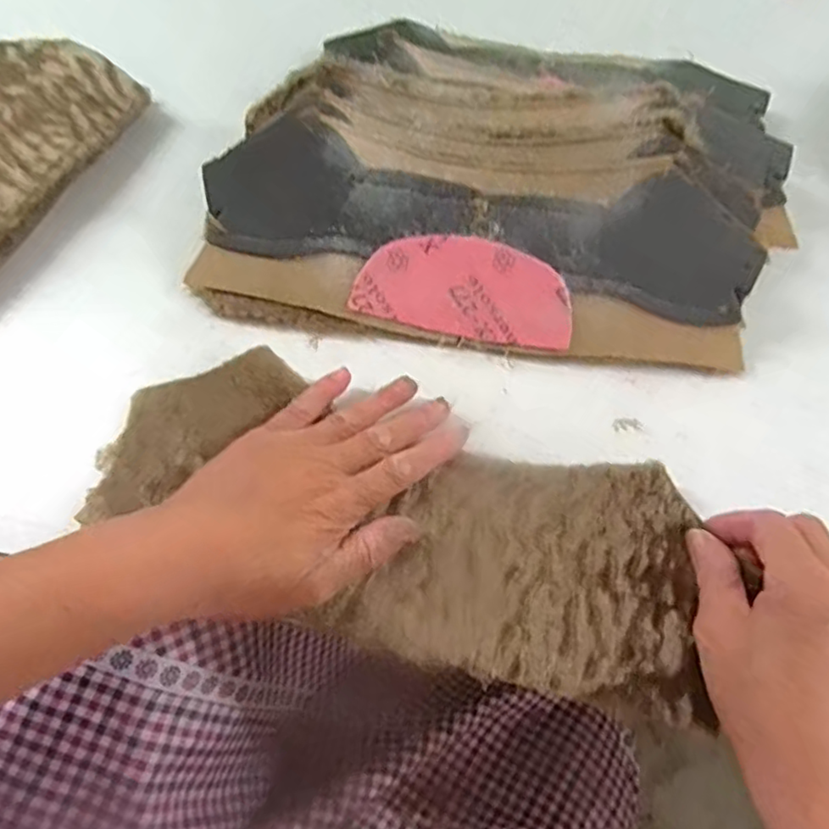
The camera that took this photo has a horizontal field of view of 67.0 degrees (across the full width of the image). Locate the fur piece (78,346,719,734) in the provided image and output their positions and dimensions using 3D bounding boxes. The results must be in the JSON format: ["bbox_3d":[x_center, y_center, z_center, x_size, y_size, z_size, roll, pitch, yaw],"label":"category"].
[{"bbox_3d":[-0.005,0.053,0.334,0.321,0.012,0.129,20,66,7],"label":"fur piece"}]

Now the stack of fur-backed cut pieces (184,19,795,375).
[{"bbox_3d":[0.063,-0.172,0.424,0.379,0.072,0.260,6,65,1],"label":"stack of fur-backed cut pieces"}]

